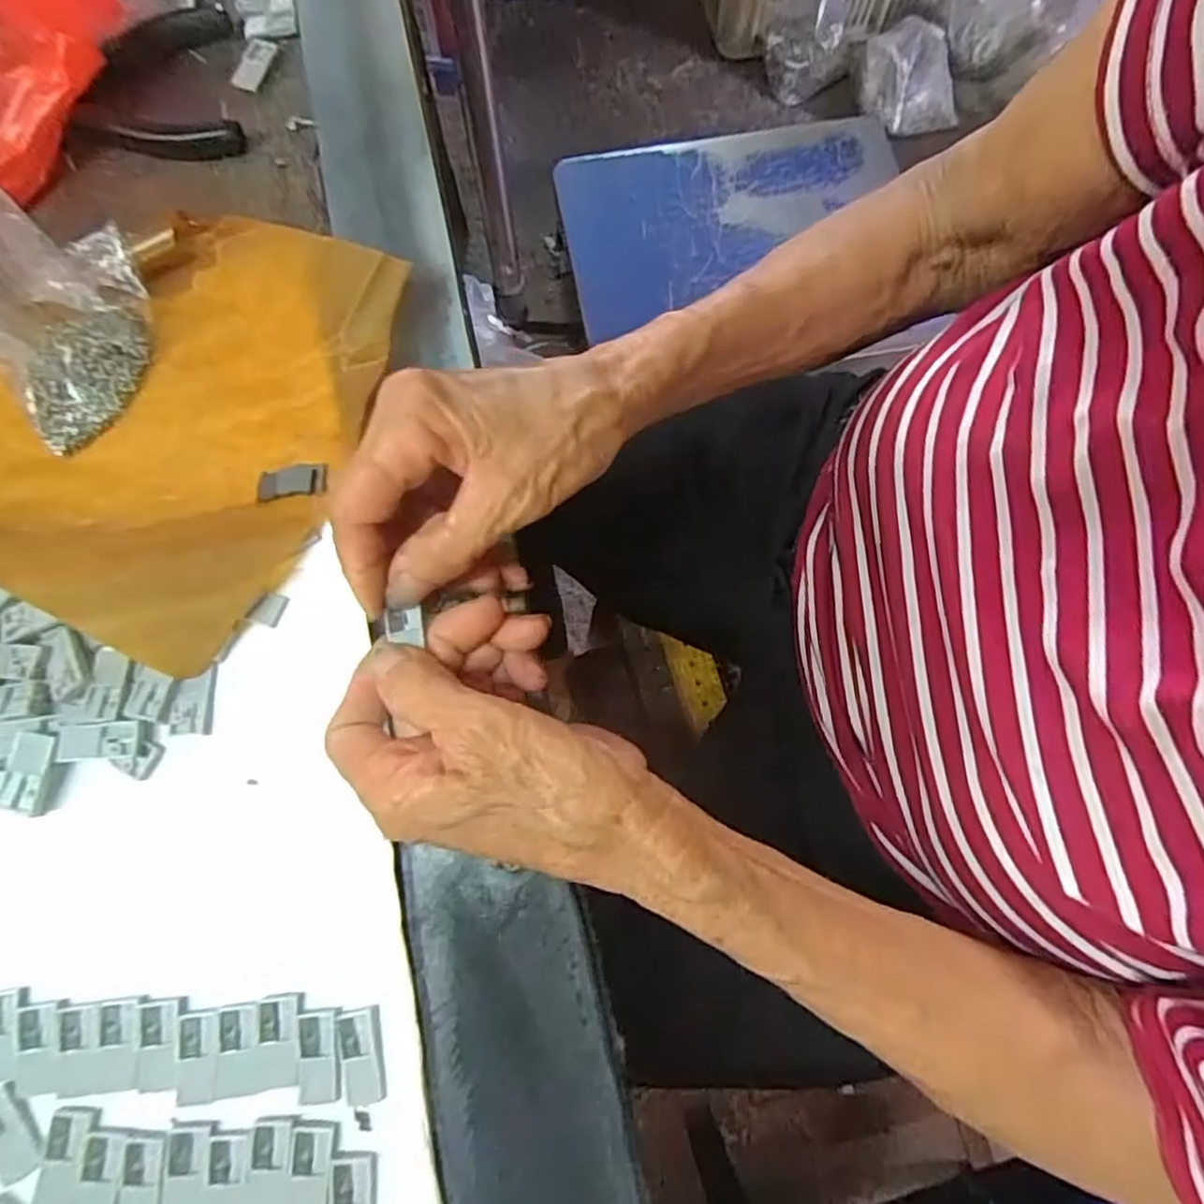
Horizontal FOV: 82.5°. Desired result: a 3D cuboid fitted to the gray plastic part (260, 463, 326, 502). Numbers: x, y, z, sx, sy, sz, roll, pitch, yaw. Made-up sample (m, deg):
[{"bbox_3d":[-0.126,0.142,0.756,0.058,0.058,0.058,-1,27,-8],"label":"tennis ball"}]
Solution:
[{"bbox_3d":[-0.130,-0.051,0.285,0.028,0.004,0.013,-12,74,-3],"label":"gray plastic part"}]

